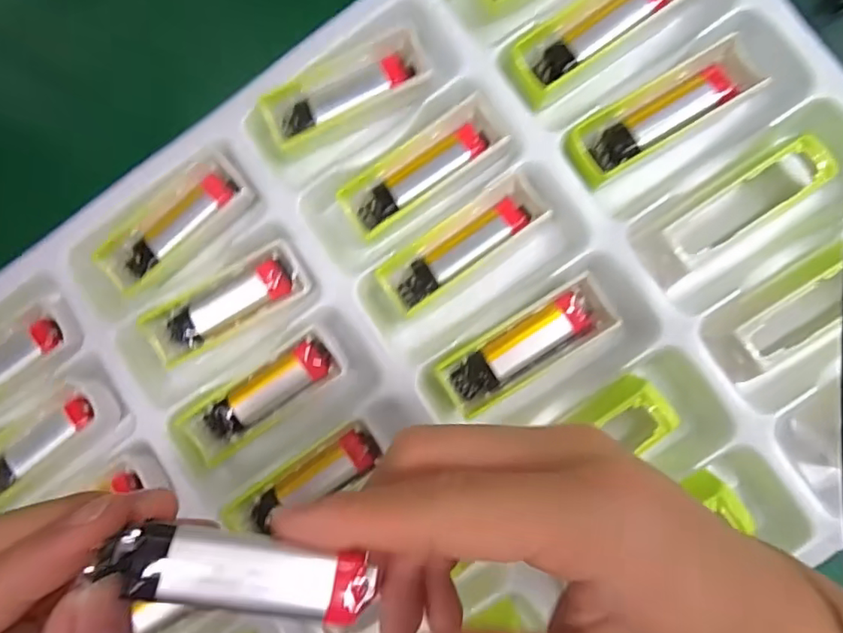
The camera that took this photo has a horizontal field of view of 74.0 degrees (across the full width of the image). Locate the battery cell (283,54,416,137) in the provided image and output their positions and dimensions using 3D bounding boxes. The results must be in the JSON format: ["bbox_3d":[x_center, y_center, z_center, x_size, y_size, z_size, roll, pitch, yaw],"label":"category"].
[{"bbox_3d":[-0.035,-0.105,0.271,0.067,0.011,0.014,-26,84,5],"label":"battery cell"}]

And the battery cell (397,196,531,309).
[{"bbox_3d":[0.019,-0.030,0.259,0.070,0.010,0.016,-34,84,4],"label":"battery cell"}]

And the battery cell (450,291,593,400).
[{"bbox_3d":[0.044,0.014,0.254,0.067,0.013,0.018,-32,84,4],"label":"battery cell"}]

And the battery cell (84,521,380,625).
[{"bbox_3d":[-0.043,0.062,0.136,0.065,0.010,0.015,17,86,-16],"label":"battery cell"}]

